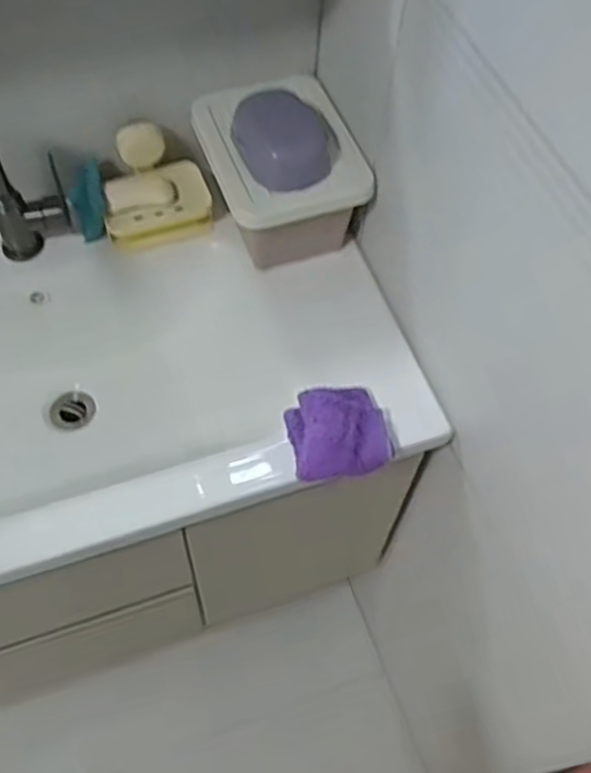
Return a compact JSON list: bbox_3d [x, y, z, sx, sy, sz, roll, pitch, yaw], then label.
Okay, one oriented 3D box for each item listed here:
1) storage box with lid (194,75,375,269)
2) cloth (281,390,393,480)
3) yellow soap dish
[{"bbox_3d":[-0.021,-0.263,0.892,0.166,0.164,0.203,-18,62,-15],"label":"storage box with lid"},{"bbox_3d":[0.048,0.042,0.781,0.104,0.044,0.098,-8,59,-9],"label":"cloth"},{"bbox_3d":[-0.170,-0.225,0.925,0.130,0.055,0.081,-8,60,-10],"label":"yellow soap dish"}]

